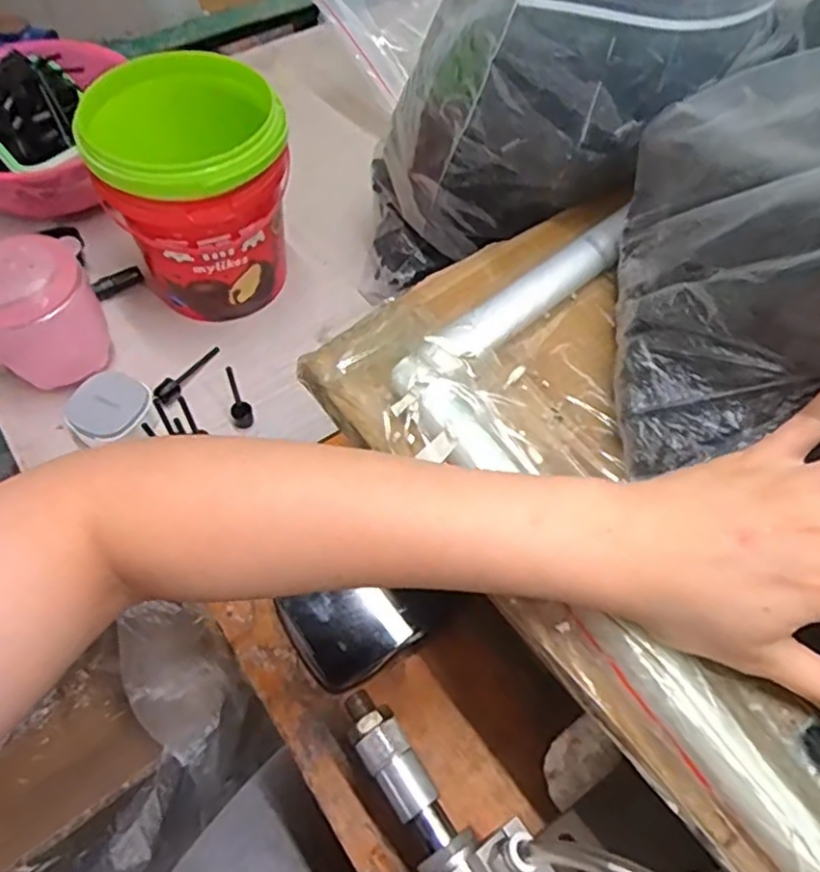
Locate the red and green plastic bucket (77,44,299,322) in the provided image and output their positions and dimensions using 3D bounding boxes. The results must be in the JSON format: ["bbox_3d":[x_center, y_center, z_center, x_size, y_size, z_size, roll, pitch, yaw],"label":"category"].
[{"bbox_3d":[-0.156,-0.175,0.521,0.126,0.162,0.125,1,58,-1],"label":"red and green plastic bucket"}]

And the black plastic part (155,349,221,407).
[{"bbox_3d":[-0.168,-0.048,0.524,0.009,0.018,0.063,30,62,16],"label":"black plastic part"}]

